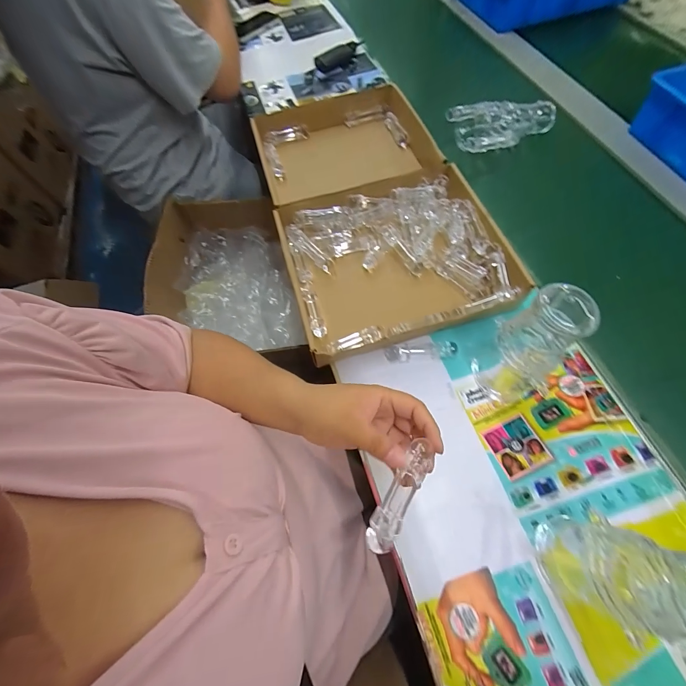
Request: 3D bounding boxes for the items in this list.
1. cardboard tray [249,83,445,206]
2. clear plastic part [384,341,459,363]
[{"bbox_3d":[0.008,-0.368,0.637,0.327,0.082,0.279,-16,65,-3],"label":"cardboard tray"},{"bbox_3d":[0.109,0.011,0.451,0.096,0.020,0.021,-5,65,2],"label":"clear plastic part"}]

